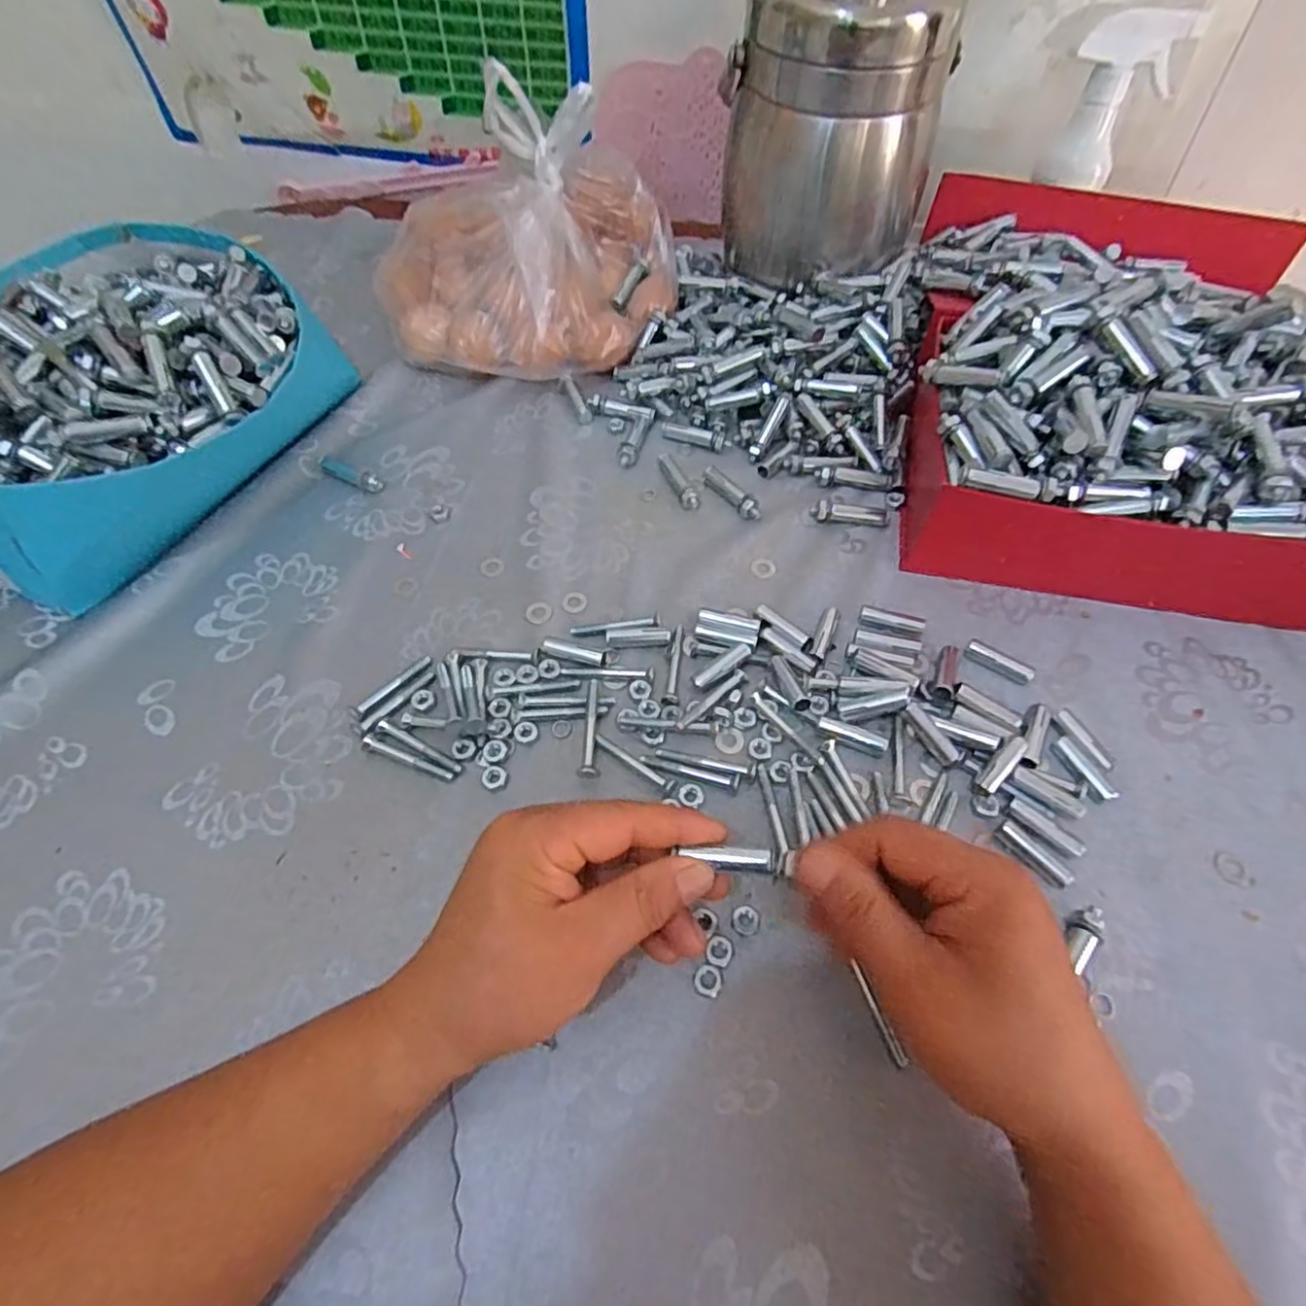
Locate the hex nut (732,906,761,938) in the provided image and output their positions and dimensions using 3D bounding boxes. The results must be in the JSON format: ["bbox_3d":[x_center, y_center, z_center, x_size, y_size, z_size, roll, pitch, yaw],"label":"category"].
[{"bbox_3d":[0.046,0.132,0.332,0.014,0.004,0.015,15,59,10],"label":"hex nut"}]

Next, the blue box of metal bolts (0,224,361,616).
[{"bbox_3d":[-0.389,-0.189,0.474,0.282,0.113,0.278,29,62,17],"label":"blue box of metal bolts"}]

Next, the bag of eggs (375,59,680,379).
[{"bbox_3d":[-0.098,-0.314,0.524,0.240,0.156,0.150,-8,58,-5],"label":"bag of eggs"}]

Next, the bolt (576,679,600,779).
[{"bbox_3d":[-0.035,0.042,0.384,0.011,0.008,0.058,1,58,0],"label":"bolt"}]

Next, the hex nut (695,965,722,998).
[{"bbox_3d":[0.026,0.153,0.316,0.013,0.004,0.013,14,59,9],"label":"hex nut"}]

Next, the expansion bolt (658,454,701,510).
[{"bbox_3d":[0.019,-0.128,0.495,0.015,0.011,0.060,-16,59,-10],"label":"expansion bolt"}]

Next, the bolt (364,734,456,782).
[{"bbox_3d":[-0.136,0.058,0.374,0.054,0.007,0.007,18,60,11],"label":"bolt"}]

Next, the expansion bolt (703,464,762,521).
[{"bbox_3d":[0.055,-0.117,0.485,0.015,0.010,0.059,-30,62,-18],"label":"expansion bolt"}]

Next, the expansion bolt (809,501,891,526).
[{"bbox_3d":[0.139,-0.098,0.475,0.054,0.010,0.013,5,58,3],"label":"expansion bolt"}]

